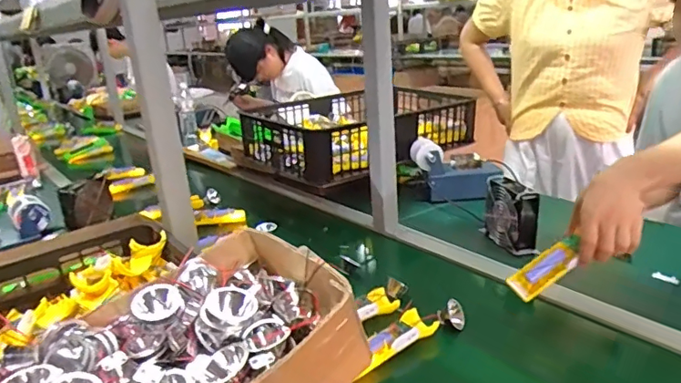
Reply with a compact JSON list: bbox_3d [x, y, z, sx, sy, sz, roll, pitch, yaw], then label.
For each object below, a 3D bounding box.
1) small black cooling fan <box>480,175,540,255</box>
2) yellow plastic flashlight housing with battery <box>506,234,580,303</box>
[{"bbox_3d":[0.331,0.049,1.013,0.052,0.136,0.117,-10,20,-15],"label":"small black cooling fan"},{"bbox_3d":[0.306,0.119,0.776,0.108,0.024,0.046,-39,53,0],"label":"yellow plastic flashlight housing with battery"}]

